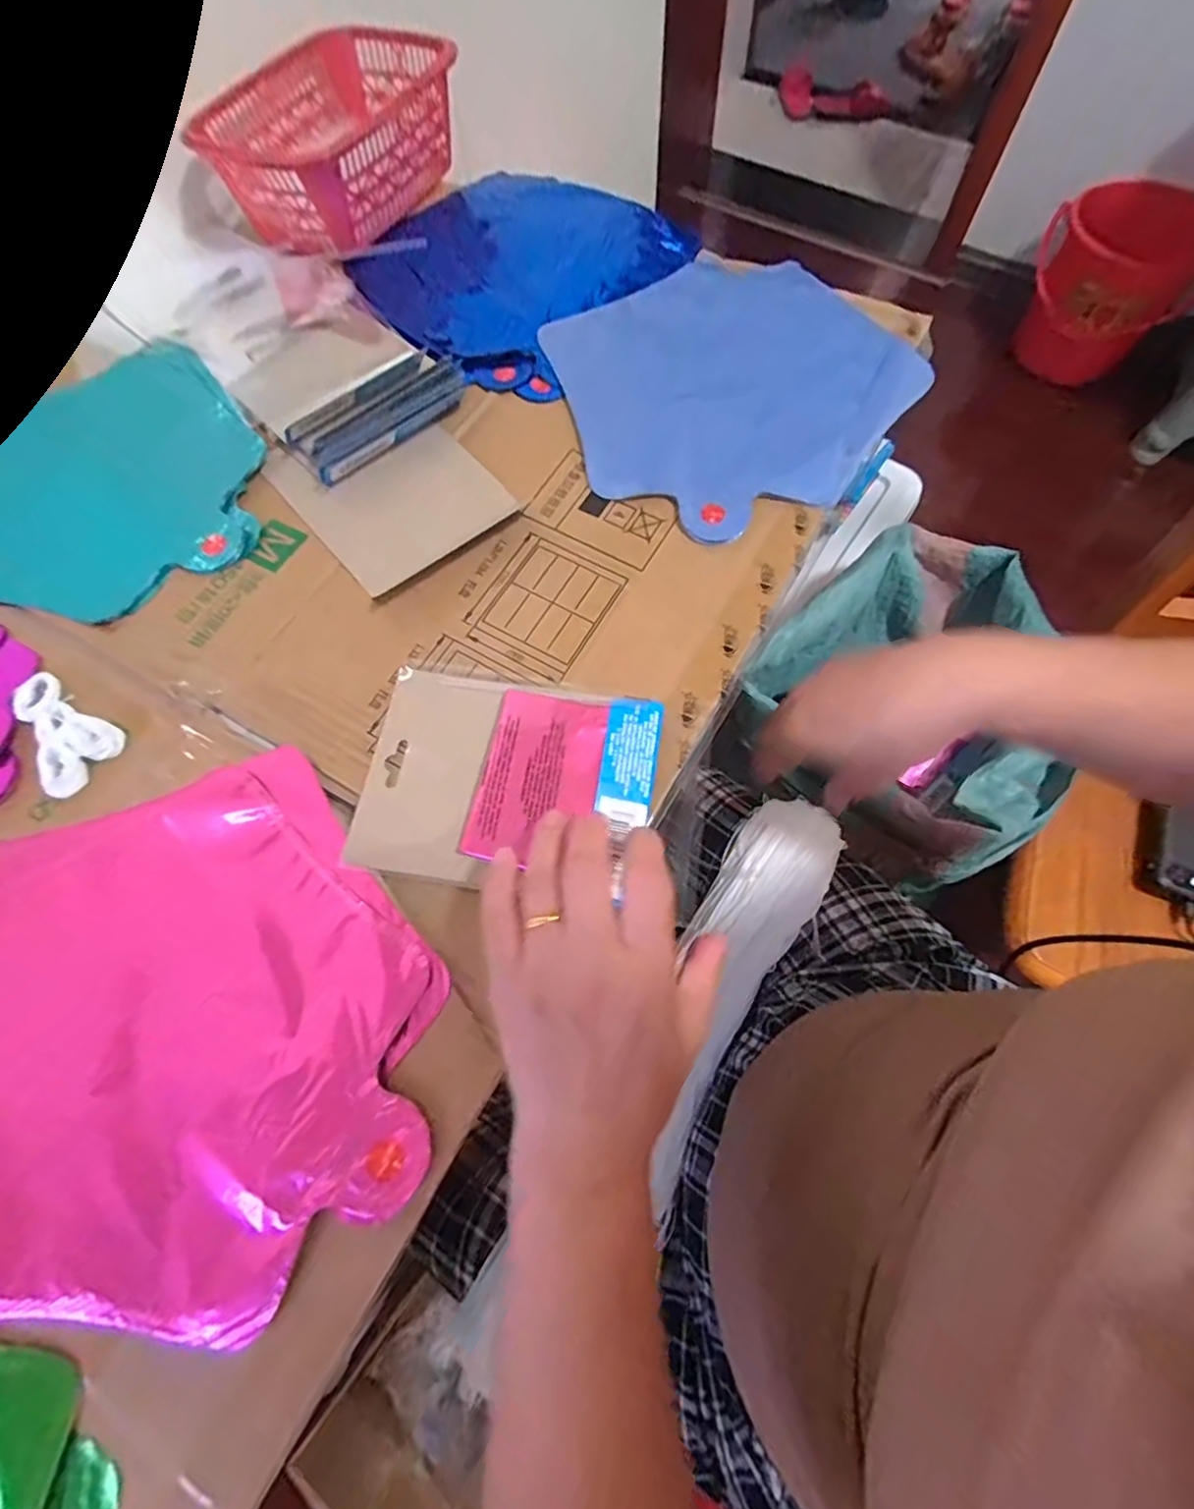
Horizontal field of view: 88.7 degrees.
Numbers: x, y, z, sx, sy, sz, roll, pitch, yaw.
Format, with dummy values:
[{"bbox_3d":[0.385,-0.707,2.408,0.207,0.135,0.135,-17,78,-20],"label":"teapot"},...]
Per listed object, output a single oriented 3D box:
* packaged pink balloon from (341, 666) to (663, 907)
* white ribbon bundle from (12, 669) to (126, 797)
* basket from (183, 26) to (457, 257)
[{"bbox_3d":[-0.047,0.010,0.325,0.149,0.012,0.117,7,69,6],"label":"packaged pink balloon"},{"bbox_3d":[-0.302,-0.014,0.341,0.073,0.012,0.044,37,74,16],"label":"white ribbon bundle"},{"bbox_3d":[-0.212,-0.520,0.513,0.139,0.060,0.203,26,72,13],"label":"basket"}]

